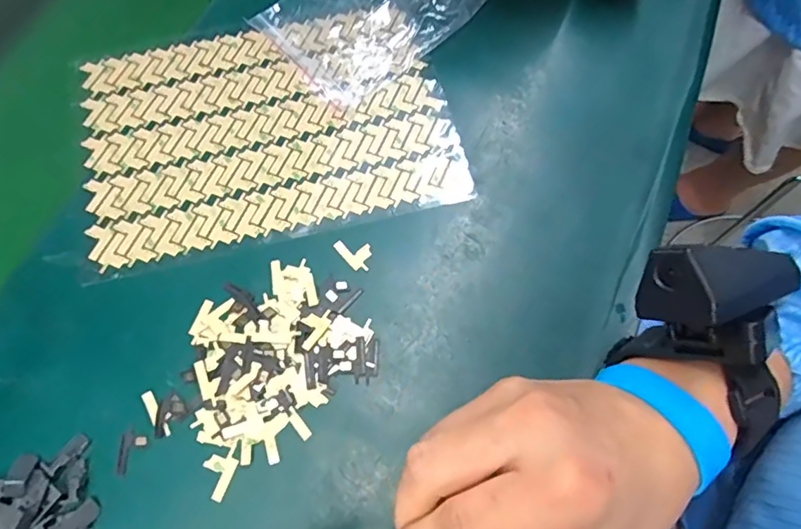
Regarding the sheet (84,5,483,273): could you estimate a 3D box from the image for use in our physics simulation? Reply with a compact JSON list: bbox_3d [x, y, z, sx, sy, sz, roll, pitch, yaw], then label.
[{"bbox_3d":[-0.089,-0.096,0.361,0.239,0.007,0.164,-13,68,-3],"label":"sheet"}]

